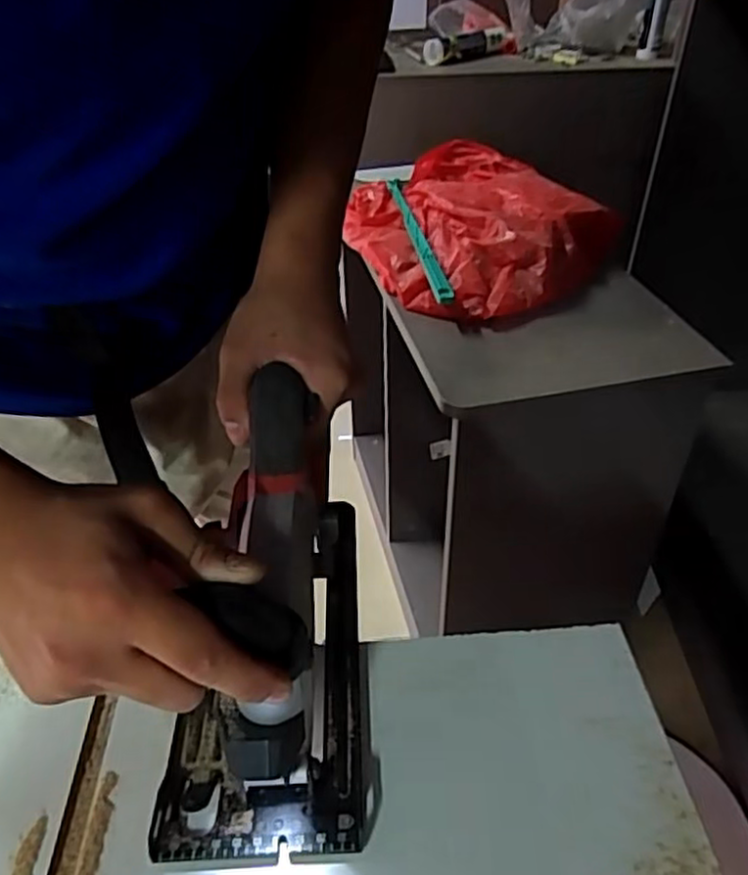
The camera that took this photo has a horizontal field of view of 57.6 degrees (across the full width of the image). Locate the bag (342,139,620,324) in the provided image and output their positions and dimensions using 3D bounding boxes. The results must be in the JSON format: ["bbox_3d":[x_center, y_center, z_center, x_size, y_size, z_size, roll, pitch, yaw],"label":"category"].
[{"bbox_3d":[0.135,-0.332,1.020,0.332,0.079,0.493,-14,42,-14],"label":"bag"}]

